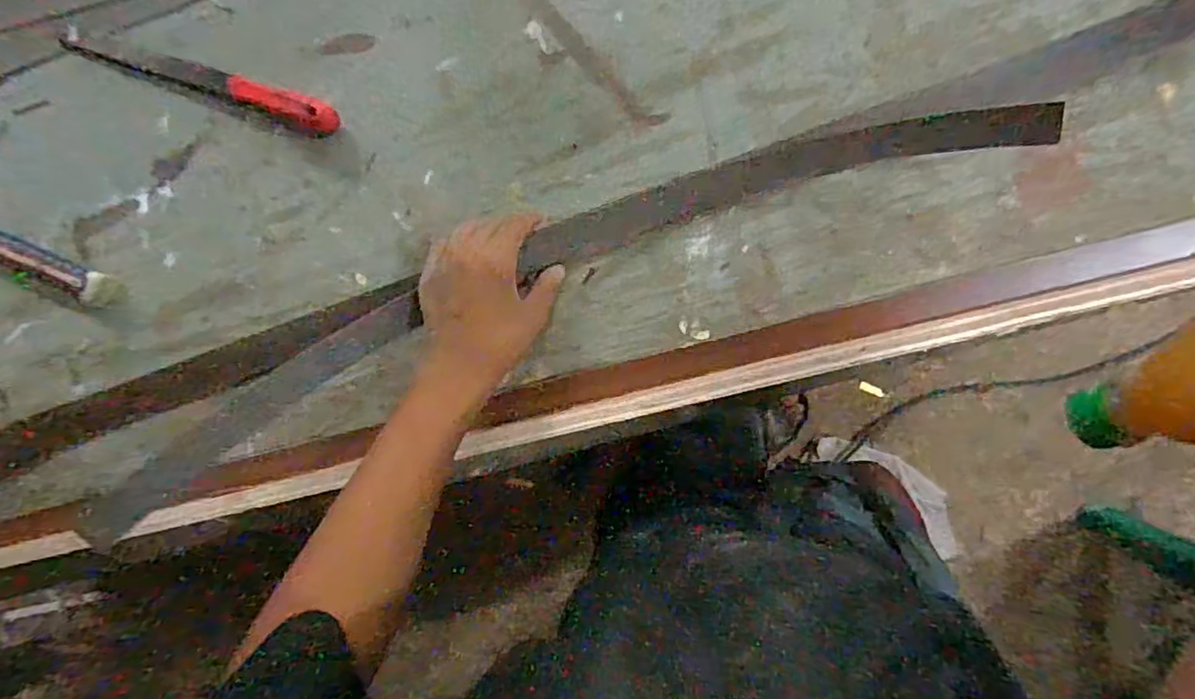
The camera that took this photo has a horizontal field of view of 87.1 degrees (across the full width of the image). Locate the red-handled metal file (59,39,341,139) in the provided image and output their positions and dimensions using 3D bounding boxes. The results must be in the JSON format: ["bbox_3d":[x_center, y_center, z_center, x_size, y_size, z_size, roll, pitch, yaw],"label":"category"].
[{"bbox_3d":[-0.367,-0.248,0.566,0.305,0.043,0.030,21,97,7],"label":"red-handled metal file"}]

